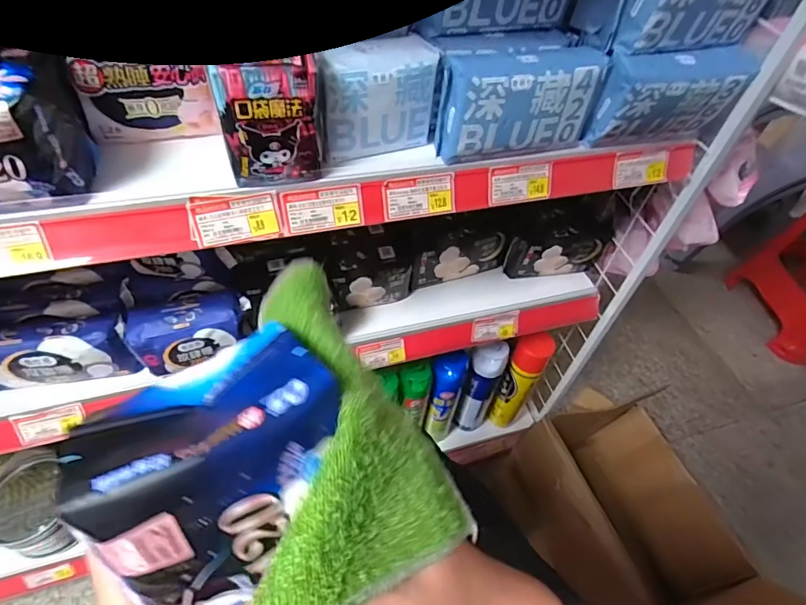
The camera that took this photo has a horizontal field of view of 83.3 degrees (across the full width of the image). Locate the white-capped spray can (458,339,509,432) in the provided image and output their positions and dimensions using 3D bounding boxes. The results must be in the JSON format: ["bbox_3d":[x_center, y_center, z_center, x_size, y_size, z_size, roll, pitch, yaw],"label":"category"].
[{"bbox_3d":[0.149,0.168,0.892,0.059,0.259,0.054,2,50,-3],"label":"white-capped spray can"}]

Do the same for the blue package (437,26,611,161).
[{"bbox_3d":[0.111,-0.207,0.454,0.163,0.084,0.079,-14,53,-16],"label":"blue package"}]

